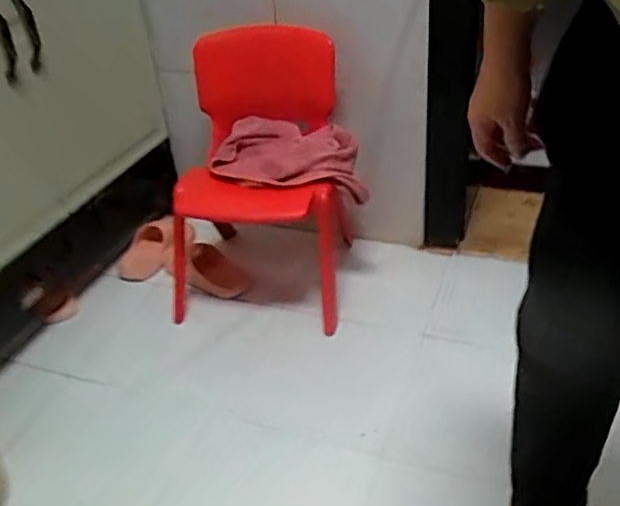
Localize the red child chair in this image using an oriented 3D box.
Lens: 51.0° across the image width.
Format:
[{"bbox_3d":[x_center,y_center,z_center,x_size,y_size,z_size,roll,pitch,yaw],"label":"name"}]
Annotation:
[{"bbox_3d":[-0.107,-0.164,1.336,0.335,0.514,0.364,2,34,13],"label":"red child chair"}]

